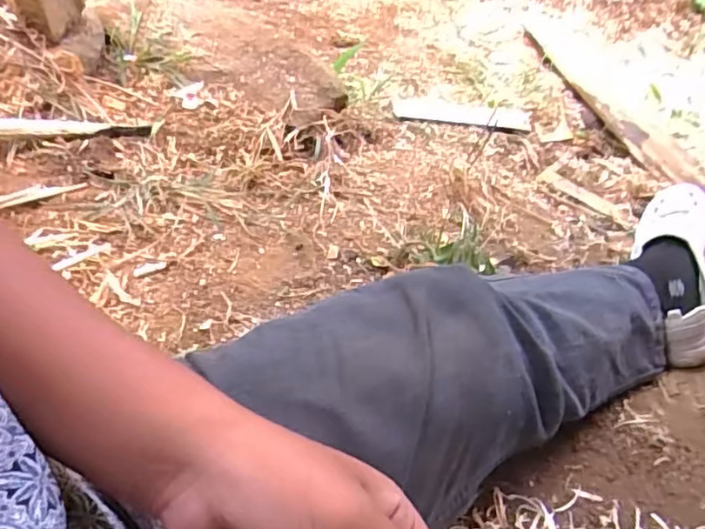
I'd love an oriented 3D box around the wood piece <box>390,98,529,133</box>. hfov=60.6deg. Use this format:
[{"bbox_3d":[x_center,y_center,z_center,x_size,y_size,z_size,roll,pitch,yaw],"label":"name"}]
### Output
[{"bbox_3d":[0.267,-0.360,1.450,0.358,0.014,0.084,1,52,-20],"label":"wood piece"}]

